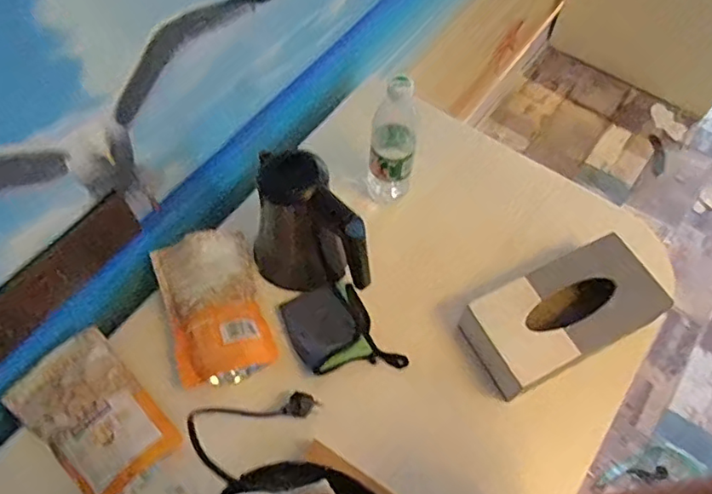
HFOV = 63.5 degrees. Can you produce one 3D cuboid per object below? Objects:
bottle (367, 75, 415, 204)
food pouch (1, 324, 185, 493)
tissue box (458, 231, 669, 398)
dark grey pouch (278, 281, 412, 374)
[{"bbox_3d":[0.052,-0.145,0.819,0.068,0.236,0.062,7,60,5],"label":"bottle"},{"bbox_3d":[-0.323,0.206,0.705,0.127,0.026,0.210,-40,67,-20],"label":"food pouch"},{"bbox_3d":[0.279,0.084,0.764,0.245,0.080,0.127,-25,63,-13],"label":"tissue box"},{"bbox_3d":[-0.024,0.116,0.774,0.112,0.023,0.150,-28,63,-15],"label":"dark grey pouch"}]

